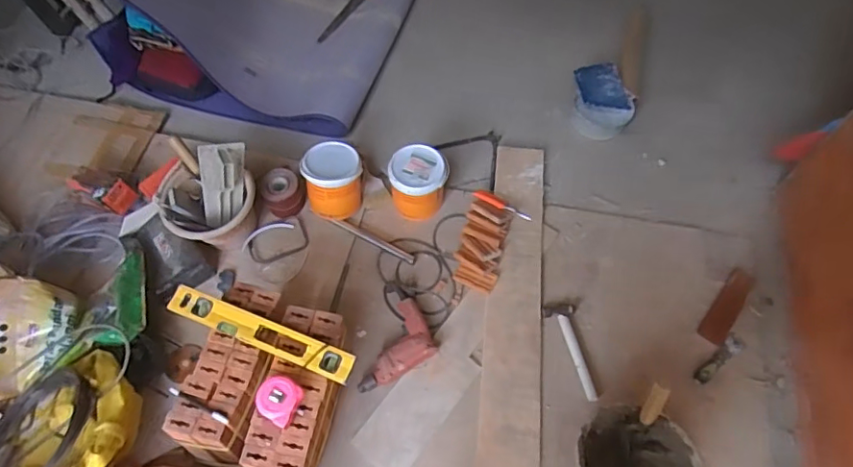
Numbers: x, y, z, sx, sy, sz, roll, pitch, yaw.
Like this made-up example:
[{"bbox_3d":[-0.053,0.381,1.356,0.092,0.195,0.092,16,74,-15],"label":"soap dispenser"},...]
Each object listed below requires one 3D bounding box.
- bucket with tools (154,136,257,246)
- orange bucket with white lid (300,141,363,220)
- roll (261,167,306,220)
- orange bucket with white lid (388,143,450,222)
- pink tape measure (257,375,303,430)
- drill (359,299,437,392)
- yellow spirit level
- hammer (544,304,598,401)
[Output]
[{"bbox_3d":[-0.593,-0.101,1.456,0.233,0.254,0.223,0,62,1],"label":"bucket with tools"},{"bbox_3d":[-0.259,-0.144,1.518,0.155,0.187,0.141,0,62,1],"label":"orange bucket with white lid"},{"bbox_3d":[-0.412,-0.120,1.545,0.118,0.090,0.115,-31,66,-14],"label":"roll"},{"bbox_3d":[-0.021,-0.145,1.545,0.155,0.155,0.161,0,62,1],"label":"orange bucket with white lid"},{"bbox_3d":[-0.297,0.332,1.082,0.083,0.037,0.083,26,64,15],"label":"pink tape measure"},{"bbox_3d":[-0.052,0.289,1.347,0.133,0.059,0.254,21,64,11],"label":"drill"},{"bbox_3d":[-0.353,0.211,1.156,0.426,0.032,0.063,19,62,12],"label":"yellow spirit level"},{"bbox_3d":[0.367,0.297,1.369,0.079,0.020,0.253,-8,62,-3],"label":"hammer"}]

